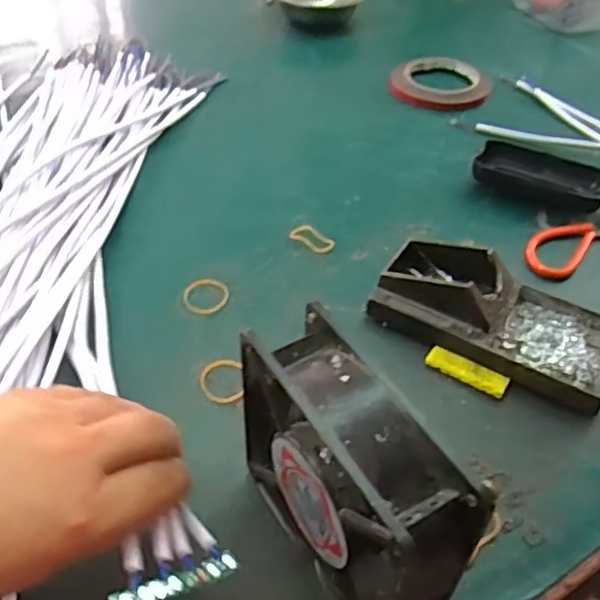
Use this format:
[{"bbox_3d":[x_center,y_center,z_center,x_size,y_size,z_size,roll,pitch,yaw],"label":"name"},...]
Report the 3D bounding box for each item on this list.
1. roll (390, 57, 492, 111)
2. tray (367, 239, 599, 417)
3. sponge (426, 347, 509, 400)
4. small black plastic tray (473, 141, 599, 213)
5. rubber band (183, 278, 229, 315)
[{"bbox_3d":[0.156,-0.239,0.694,0.102,0.014,0.097,1,44,-1],"label":"roll"},{"bbox_3d":[0.132,0.005,0.422,0.154,0.045,0.079,23,48,20],"label":"tray"},{"bbox_3d":[0.107,0.045,0.407,0.052,0.004,0.016,23,48,21],"label":"sponge"},{"bbox_3d":[0.212,-0.111,0.559,0.107,0.021,0.064,21,47,19],"label":"small black plastic tray"},{"bbox_3d":[-0.068,-0.004,0.453,0.031,0.004,0.032,13,45,11],"label":"rubber band"}]

